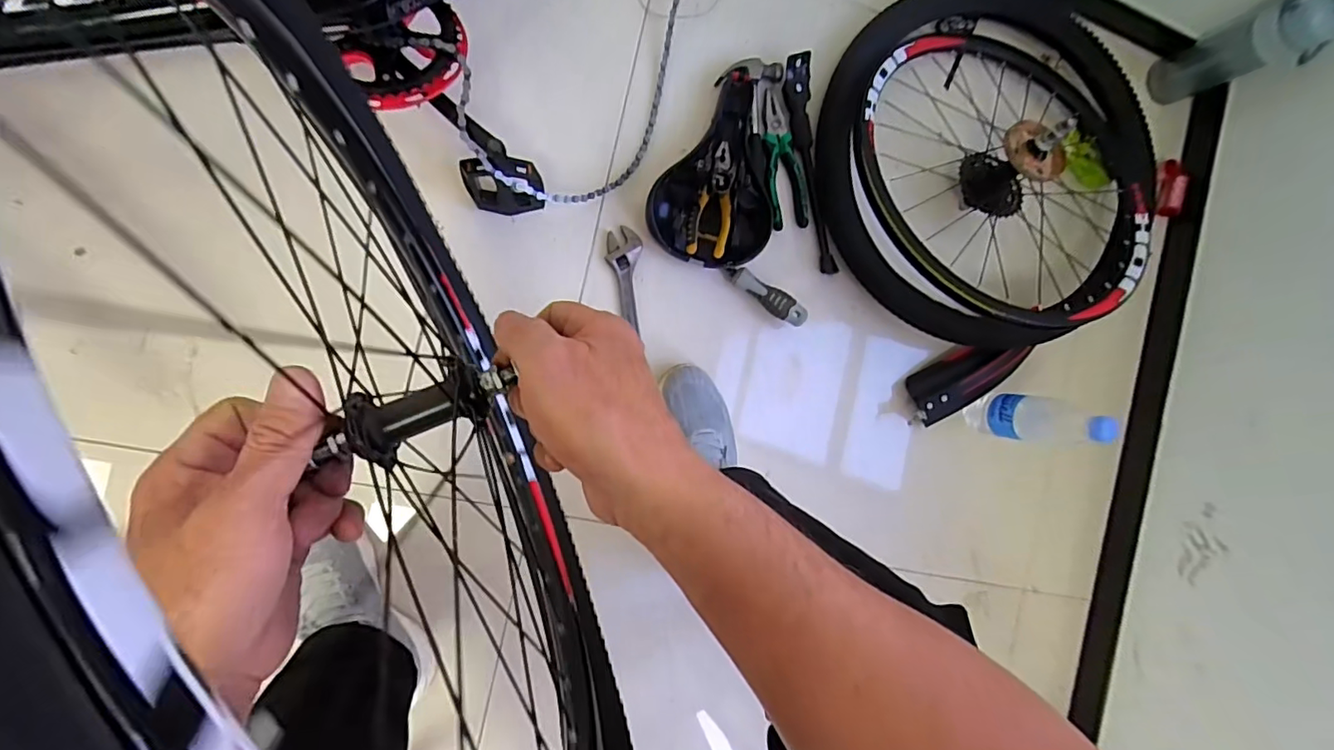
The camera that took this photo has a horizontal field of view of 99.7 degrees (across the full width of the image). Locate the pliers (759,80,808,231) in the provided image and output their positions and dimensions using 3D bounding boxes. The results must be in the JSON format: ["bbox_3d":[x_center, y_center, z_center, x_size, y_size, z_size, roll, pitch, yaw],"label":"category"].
[{"bbox_3d":[0.160,-0.306,0.784,0.056,0.014,0.196,-9,92,-10],"label":"pliers"}]

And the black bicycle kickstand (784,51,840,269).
[{"bbox_3d":[0.205,-0.290,0.782,0.035,0.024,0.291,-12,93,-9],"label":"black bicycle kickstand"}]

